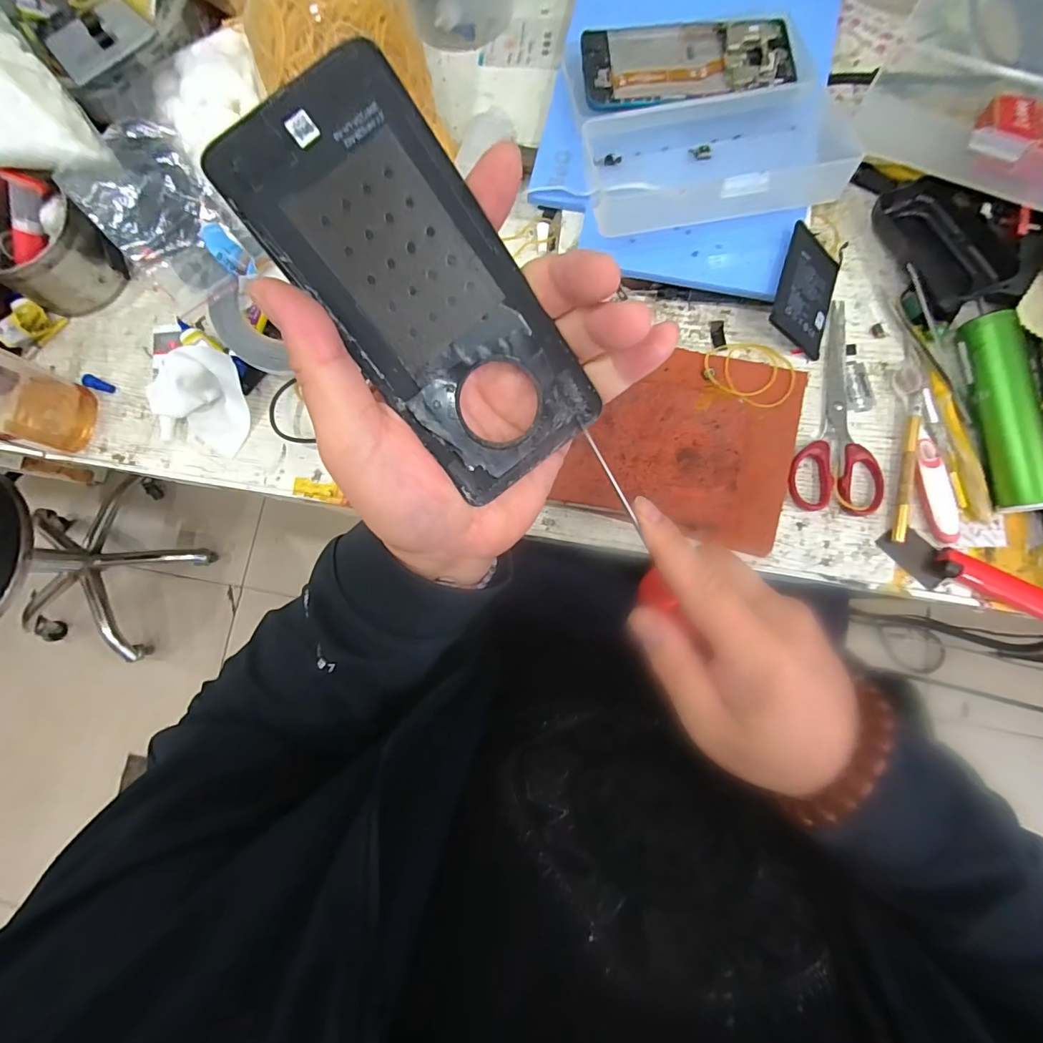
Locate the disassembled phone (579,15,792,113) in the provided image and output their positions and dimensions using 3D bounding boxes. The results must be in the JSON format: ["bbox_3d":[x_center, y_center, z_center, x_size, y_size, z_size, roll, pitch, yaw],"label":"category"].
[{"bbox_3d":[0.129,-0.365,0.358,0.159,0.015,0.073,-7,81,2],"label":"disassembled phone"}]

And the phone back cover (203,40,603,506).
[{"bbox_3d":[-0.036,-0.087,0.178,0.071,0.006,0.155,-37,108,2],"label":"phone back cover"}]

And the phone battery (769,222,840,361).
[{"bbox_3d":[0.222,-0.179,0.355,0.063,0.006,0.083,22,83,-27],"label":"phone battery"}]

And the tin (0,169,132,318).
[{"bbox_3d":[-0.395,-0.228,0.384,0.107,0.055,0.088,32,90,6],"label":"tin"}]

